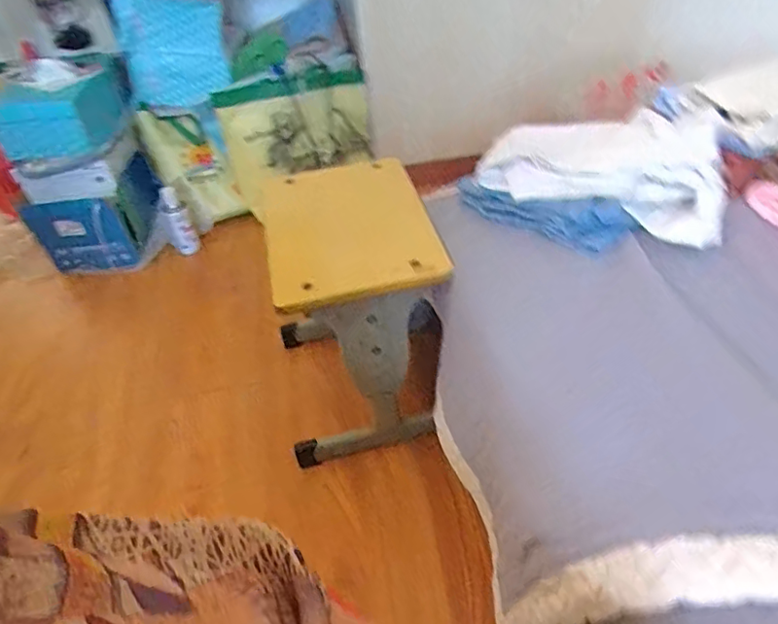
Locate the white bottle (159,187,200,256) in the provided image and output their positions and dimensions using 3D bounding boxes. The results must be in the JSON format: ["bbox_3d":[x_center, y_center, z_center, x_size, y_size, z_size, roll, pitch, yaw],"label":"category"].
[{"bbox_3d":[-0.528,-0.223,1.409,0.061,0.153,0.045,-27,46,-21],"label":"white bottle"}]

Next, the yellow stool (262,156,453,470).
[{"bbox_3d":[-0.066,0.000,0.963,0.269,0.376,0.325,-12,43,-6],"label":"yellow stool"}]

